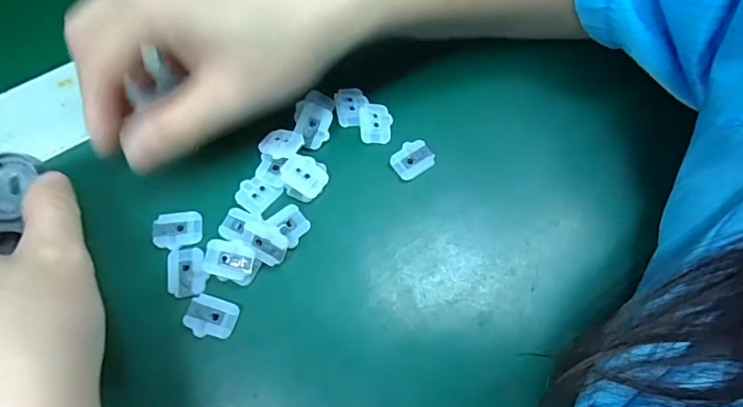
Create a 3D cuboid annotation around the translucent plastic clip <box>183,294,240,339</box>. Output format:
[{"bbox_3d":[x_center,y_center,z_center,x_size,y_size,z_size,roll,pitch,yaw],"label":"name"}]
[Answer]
[{"bbox_3d":[-0.071,0.050,0.212,0.021,0.004,0.017,16,68,4],"label":"translucent plastic clip"}]

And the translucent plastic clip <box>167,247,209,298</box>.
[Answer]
[{"bbox_3d":[-0.084,0.031,0.219,0.017,0.004,0.022,-10,69,-7],"label":"translucent plastic clip"}]

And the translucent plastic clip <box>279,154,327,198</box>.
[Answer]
[{"bbox_3d":[-0.033,-0.014,0.237,0.021,0.006,0.017,26,69,8],"label":"translucent plastic clip"}]

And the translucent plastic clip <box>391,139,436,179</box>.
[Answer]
[{"bbox_3d":[0.021,-0.023,0.247,0.021,0.004,0.017,-34,74,-15],"label":"translucent plastic clip"}]

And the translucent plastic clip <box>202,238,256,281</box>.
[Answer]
[{"bbox_3d":[-0.064,0.025,0.218,0.021,0.009,0.016,8,68,1],"label":"translucent plastic clip"}]

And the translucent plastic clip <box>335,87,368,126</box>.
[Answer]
[{"bbox_3d":[-0.010,-0.052,0.258,0.017,0.004,0.021,-10,69,-7],"label":"translucent plastic clip"}]

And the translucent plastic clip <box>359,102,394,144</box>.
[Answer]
[{"bbox_3d":[0.002,-0.043,0.254,0.017,0.004,0.021,-1,68,-3],"label":"translucent plastic clip"}]

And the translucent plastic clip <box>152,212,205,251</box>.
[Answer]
[{"bbox_3d":[-0.091,0.012,0.225,0.022,0.004,0.017,-11,69,-7],"label":"translucent plastic clip"}]

